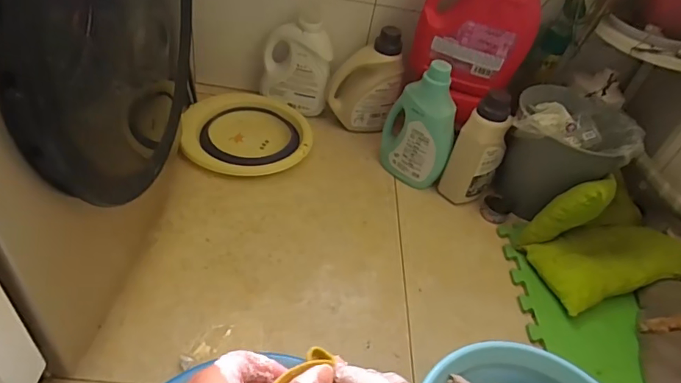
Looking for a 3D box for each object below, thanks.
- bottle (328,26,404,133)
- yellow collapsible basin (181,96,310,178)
[{"bbox_3d":[0.064,-0.276,1.187,0.173,0.254,0.081,9,44,-5],"label":"bottle"},{"bbox_3d":[-0.229,-0.144,1.154,0.304,0.056,0.273,-1,46,-15],"label":"yellow collapsible basin"}]

